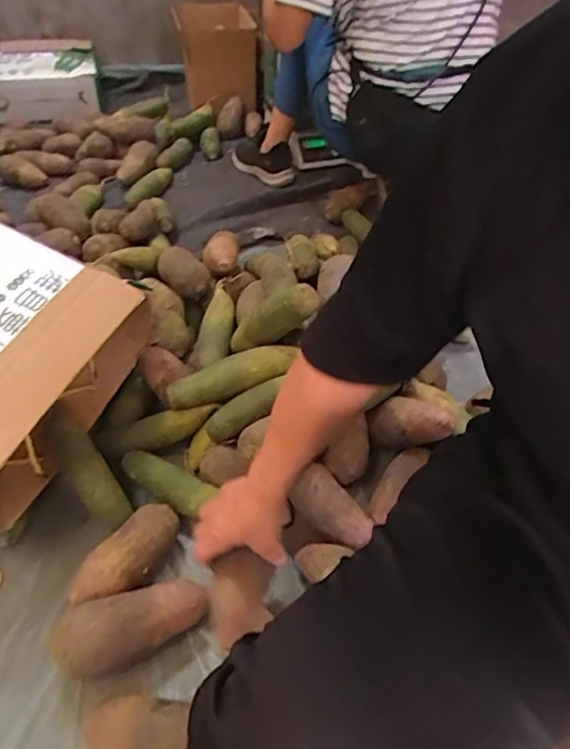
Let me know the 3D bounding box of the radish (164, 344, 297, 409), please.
[{"bbox_3d":[-0.078,0.004,0.816,0.191,0.048,0.054,-22,46,-3],"label":"radish"}]

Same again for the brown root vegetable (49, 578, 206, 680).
[{"bbox_3d":[-0.170,0.291,0.628,0.176,0.088,0.070,-16,47,-17],"label":"brown root vegetable"}]

